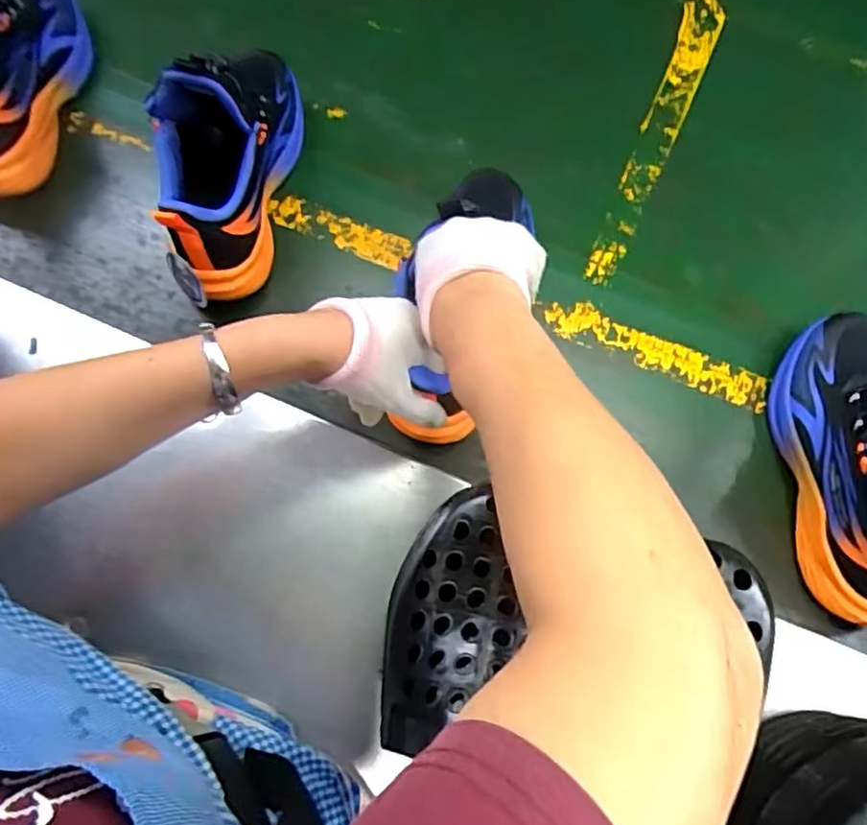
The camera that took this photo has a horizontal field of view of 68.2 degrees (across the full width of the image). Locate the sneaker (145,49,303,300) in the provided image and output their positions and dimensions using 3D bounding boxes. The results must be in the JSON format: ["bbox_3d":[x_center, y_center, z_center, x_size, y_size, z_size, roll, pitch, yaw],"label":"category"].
[{"bbox_3d":[-0.173,-0.219,0.522,0.082,0.137,0.228,7,73,2],"label":"sneaker"}]

